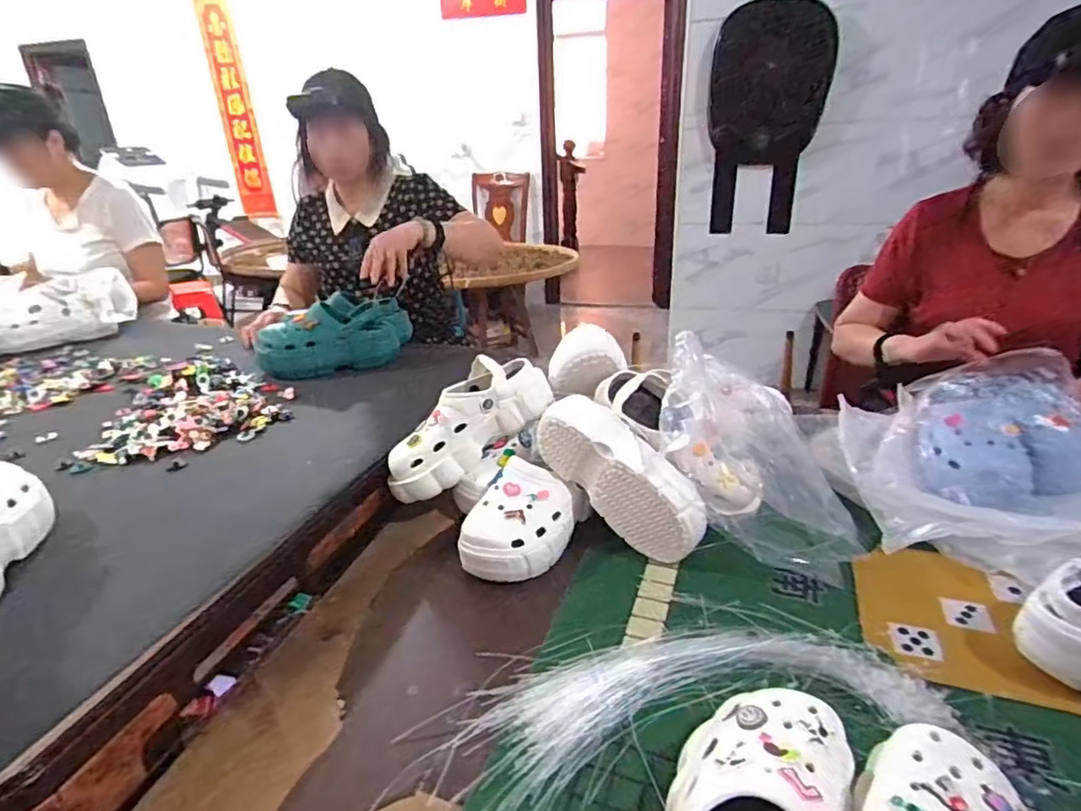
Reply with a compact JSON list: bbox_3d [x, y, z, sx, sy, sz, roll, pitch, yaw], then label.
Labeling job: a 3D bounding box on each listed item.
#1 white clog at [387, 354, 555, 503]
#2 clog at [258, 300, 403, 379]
[{"bbox_3d":[-0.118,0.026,0.868,0.265,0.090,0.112,-41,37,-10],"label":"white clog"},{"bbox_3d":[-0.413,-0.125,1.126,0.255,0.107,0.114,-6,25,-9],"label":"clog"}]

